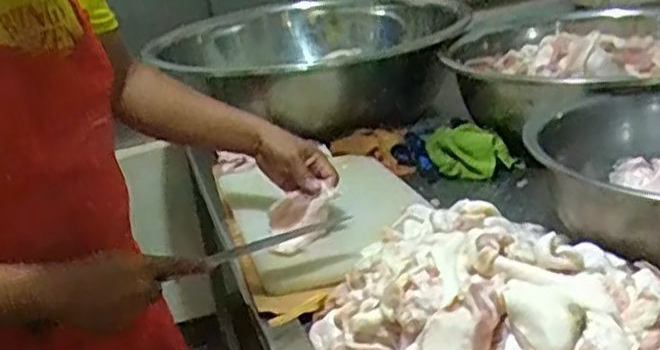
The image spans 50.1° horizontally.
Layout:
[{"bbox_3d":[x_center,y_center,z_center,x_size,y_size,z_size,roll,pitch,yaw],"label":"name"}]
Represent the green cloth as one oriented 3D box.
[{"bbox_3d":[0.228,-0.041,1.177,0.150,0.069,0.071,4,24,27],"label":"green cloth"}]

